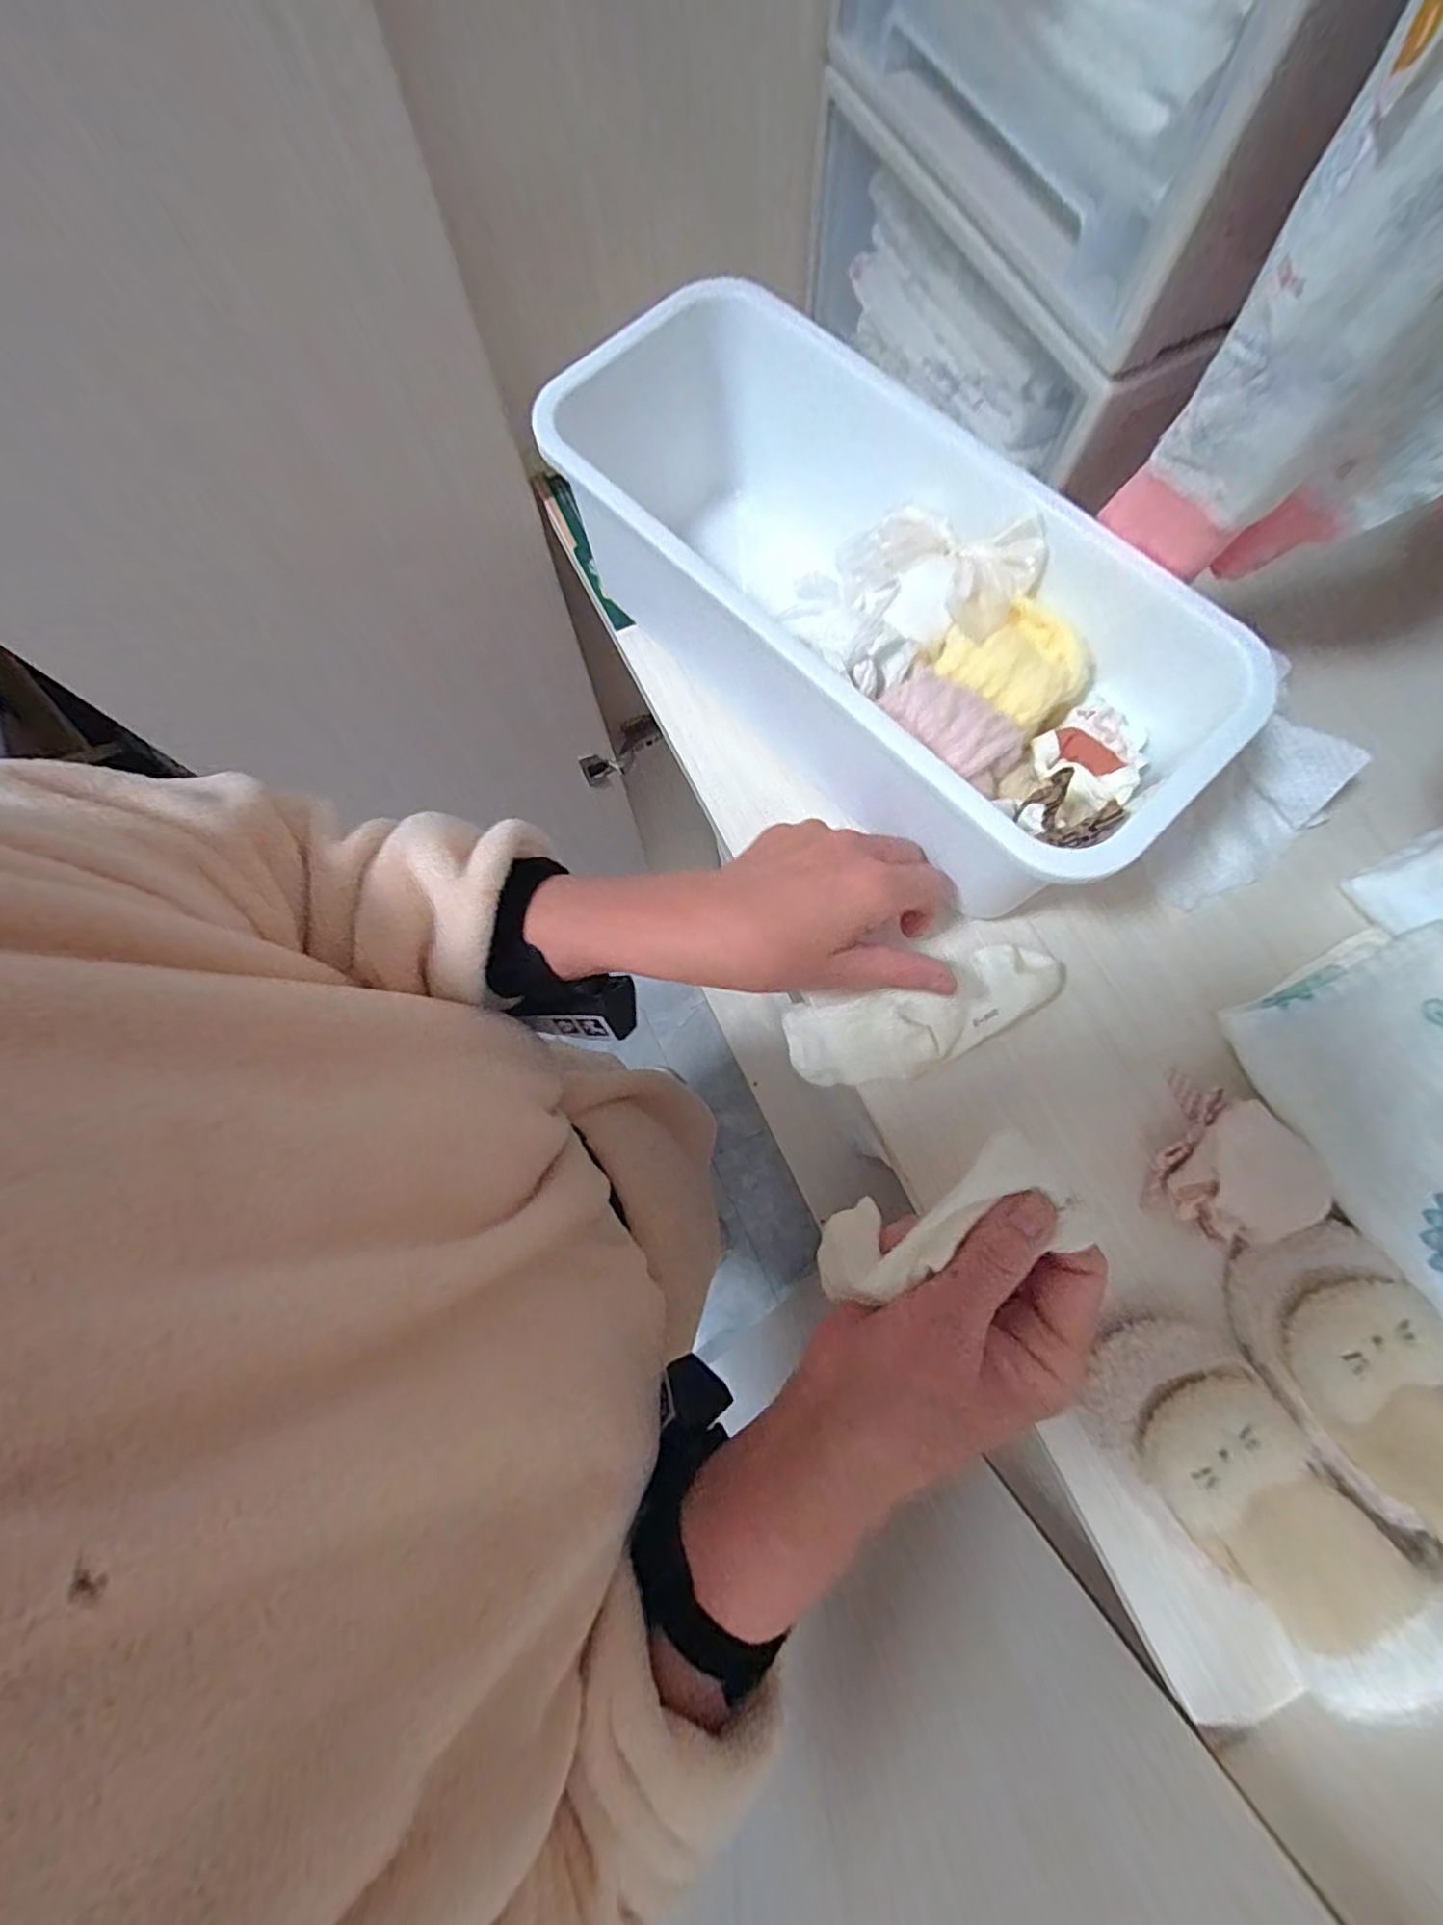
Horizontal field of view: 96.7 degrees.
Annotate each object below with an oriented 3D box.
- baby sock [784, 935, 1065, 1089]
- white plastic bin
[{"bbox_3d":[0.107,0.026,0.346,0.145,0.027,0.059,-20,76,5],"label":"baby sock"},{"bbox_3d":[0.070,-0.181,0.342,0.156,0.111,0.354,-43,79,-9],"label":"white plastic bin"}]

